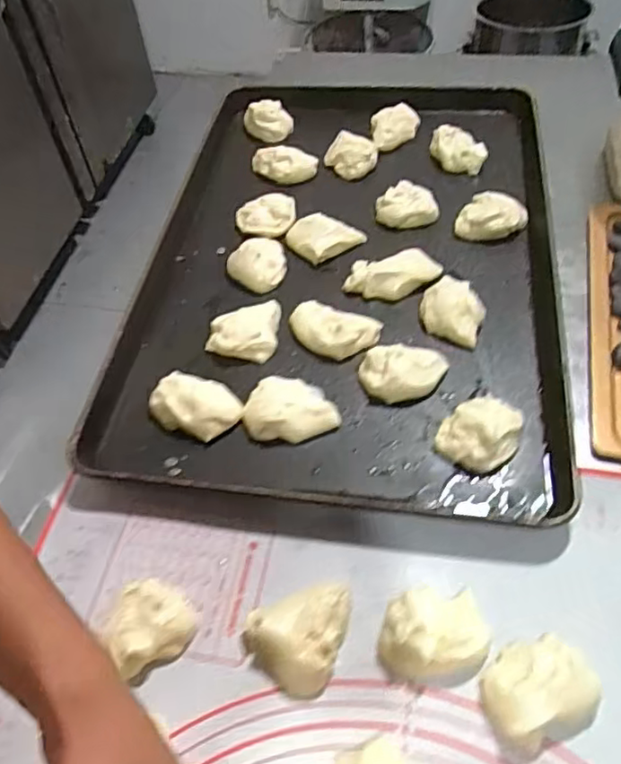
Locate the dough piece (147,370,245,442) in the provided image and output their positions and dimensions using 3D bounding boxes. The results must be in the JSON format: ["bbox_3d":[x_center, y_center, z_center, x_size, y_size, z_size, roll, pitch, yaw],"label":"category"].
[{"bbox_3d":[-0.099,0.020,0.554,0.077,0.025,0.052,16,55,18],"label":"dough piece"}]

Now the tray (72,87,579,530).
[{"bbox_3d":[0.036,-0.147,0.675,0.416,0.032,0.614,3,52,9],"label":"tray"}]

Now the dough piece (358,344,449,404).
[{"bbox_3d":[0.082,-0.007,0.558,0.075,0.029,0.049,-3,51,4],"label":"dough piece"}]

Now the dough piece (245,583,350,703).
[{"bbox_3d":[-0.004,0.175,0.423,0.074,0.026,0.057,-15,51,-6],"label":"dough piece"}]

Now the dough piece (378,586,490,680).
[{"bbox_3d":[0.080,0.166,0.420,0.068,0.034,0.048,-8,51,-1],"label":"dough piece"}]

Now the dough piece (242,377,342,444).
[{"bbox_3d":[-0.020,0.021,0.547,0.076,0.025,0.064,-17,51,-8],"label":"dough piece"}]

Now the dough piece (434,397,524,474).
[{"bbox_3d":[0.141,0.042,0.515,0.067,0.029,0.052,-33,55,-19],"label":"dough piece"}]

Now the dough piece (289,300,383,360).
[{"bbox_3d":[0.019,-0.050,0.597,0.083,0.027,0.048,18,55,20],"label":"dough piece"}]

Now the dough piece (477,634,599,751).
[{"bbox_3d":[0.143,0.192,0.396,0.067,0.027,0.054,-13,51,-4],"label":"dough piece"}]

